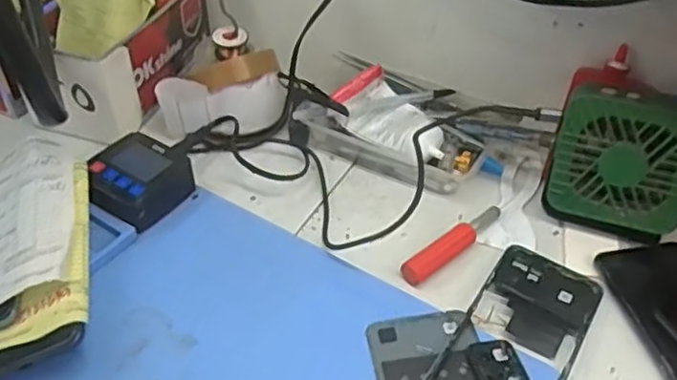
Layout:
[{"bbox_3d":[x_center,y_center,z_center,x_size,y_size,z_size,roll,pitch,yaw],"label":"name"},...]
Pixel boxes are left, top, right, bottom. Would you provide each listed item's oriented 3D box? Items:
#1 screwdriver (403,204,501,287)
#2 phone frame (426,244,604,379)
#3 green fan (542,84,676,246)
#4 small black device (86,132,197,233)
[{"bbox_3d":[0.089,0.041,0.521,0.105,0.014,0.017,-34,53,-30],"label":"screwdriver"},{"bbox_3d":[0.121,0.099,0.455,0.075,0.008,0.166,23,49,23],"label":"phone frame"},{"bbox_3d":[0.214,-0.020,0.513,0.096,0.117,0.045,16,27,18],"label":"green fan"},{"bbox_3d":[-0.163,-0.008,0.544,0.068,0.034,0.081,24,49,23],"label":"small black device"}]

